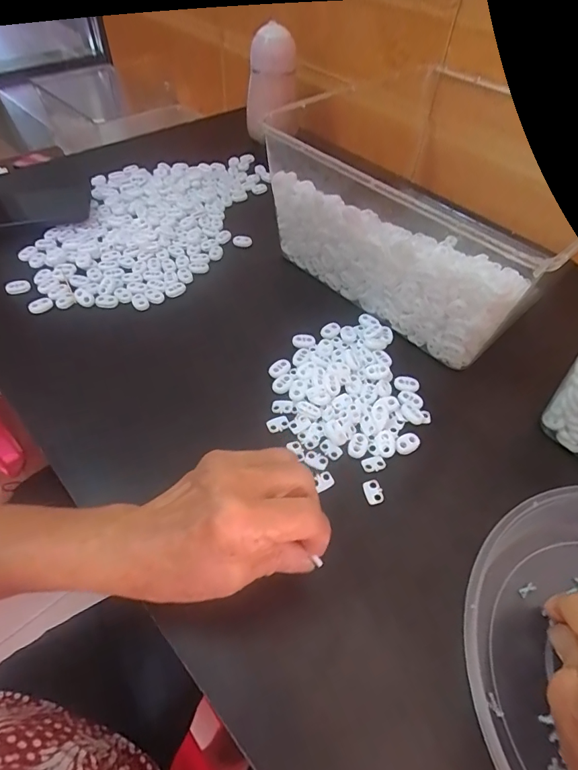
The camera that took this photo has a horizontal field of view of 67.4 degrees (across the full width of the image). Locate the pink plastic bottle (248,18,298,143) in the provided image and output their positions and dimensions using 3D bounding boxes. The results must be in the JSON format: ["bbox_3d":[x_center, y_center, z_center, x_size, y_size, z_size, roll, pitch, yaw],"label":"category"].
[{"bbox_3d":[-0.022,-0.442,0.640,0.076,0.144,0.057,6,52,0],"label":"pink plastic bottle"}]

